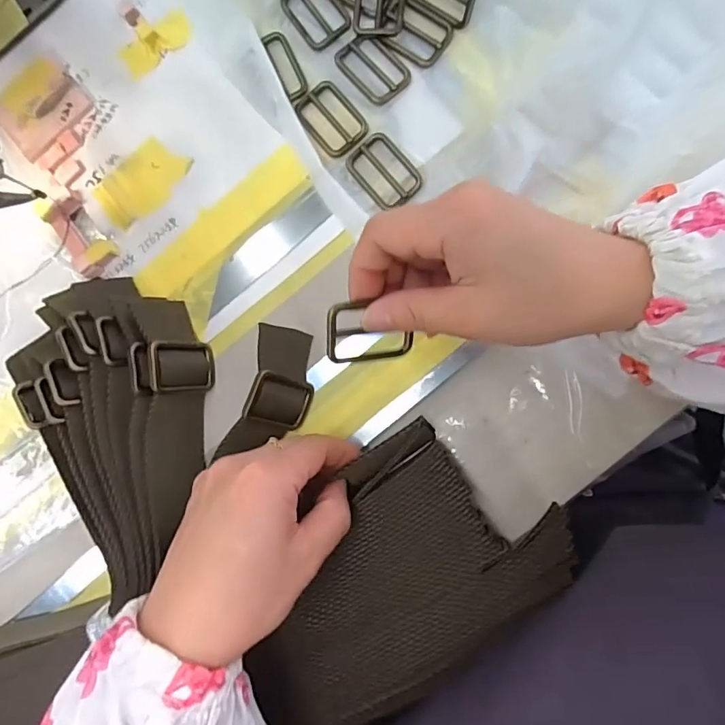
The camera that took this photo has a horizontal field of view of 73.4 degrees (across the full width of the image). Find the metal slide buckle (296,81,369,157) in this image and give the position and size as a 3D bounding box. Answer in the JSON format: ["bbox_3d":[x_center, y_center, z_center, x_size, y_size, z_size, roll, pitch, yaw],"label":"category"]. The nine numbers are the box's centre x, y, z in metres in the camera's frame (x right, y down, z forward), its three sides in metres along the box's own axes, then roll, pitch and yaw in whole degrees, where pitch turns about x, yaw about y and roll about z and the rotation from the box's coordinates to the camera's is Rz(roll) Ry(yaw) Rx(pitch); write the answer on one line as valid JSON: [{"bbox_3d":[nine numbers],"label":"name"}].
[{"bbox_3d":[-0.019,-0.146,0.290,0.030,0.004,0.044,-38,83,4],"label":"metal slide buckle"}]

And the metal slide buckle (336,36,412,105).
[{"bbox_3d":[0.007,-0.177,0.289,0.030,0.004,0.042,-42,83,4],"label":"metal slide buckle"}]

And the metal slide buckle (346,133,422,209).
[{"bbox_3d":[0.013,-0.112,0.284,0.030,0.004,0.043,-38,83,4],"label":"metal slide buckle"}]

